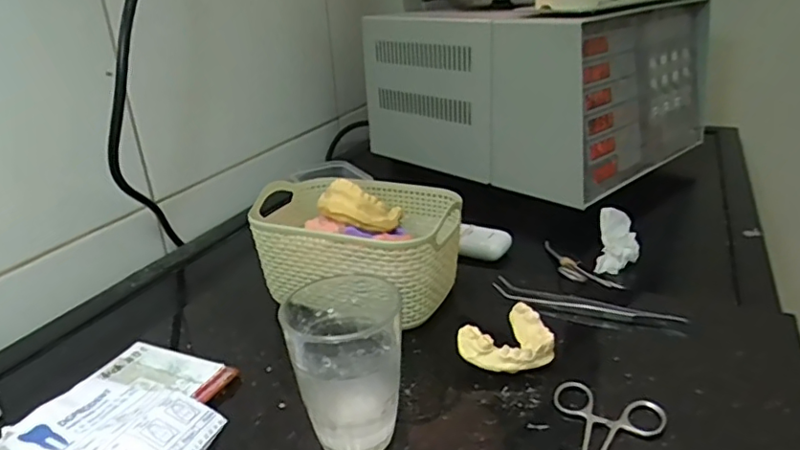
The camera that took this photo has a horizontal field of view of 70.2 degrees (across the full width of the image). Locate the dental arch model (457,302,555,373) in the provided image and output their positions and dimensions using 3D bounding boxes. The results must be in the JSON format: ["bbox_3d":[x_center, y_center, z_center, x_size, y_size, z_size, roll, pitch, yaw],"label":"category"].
[{"bbox_3d":[0.079,0.084,0.402,0.069,0.028,0.047,-20,29,-34],"label":"dental arch model"}]

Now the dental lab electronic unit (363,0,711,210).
[{"bbox_3d":[0.173,-0.208,0.790,0.295,0.206,0.368,-24,31,-39],"label":"dental lab electronic unit"}]

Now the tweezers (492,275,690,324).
[{"bbox_3d":[0.148,0.062,0.459,0.145,0.008,0.016,10,27,27],"label":"tweezers"}]

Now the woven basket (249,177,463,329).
[{"bbox_3d":[-0.037,0.016,0.494,0.177,0.082,0.120,10,27,28],"label":"woven basket"}]

